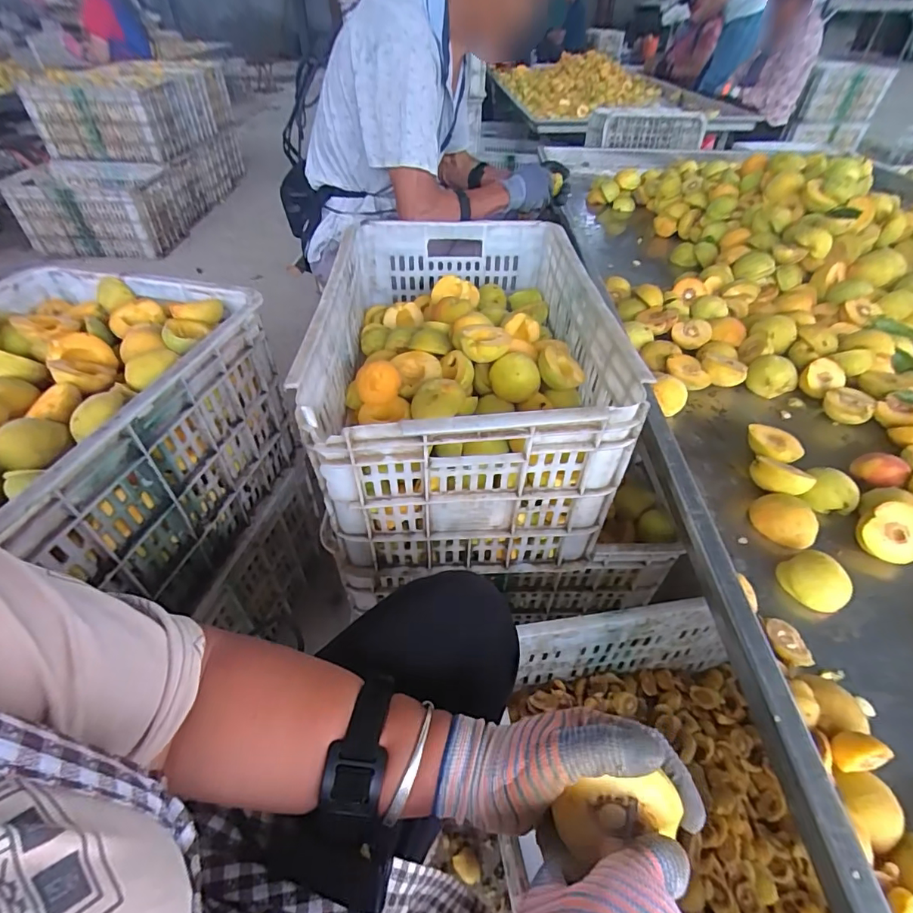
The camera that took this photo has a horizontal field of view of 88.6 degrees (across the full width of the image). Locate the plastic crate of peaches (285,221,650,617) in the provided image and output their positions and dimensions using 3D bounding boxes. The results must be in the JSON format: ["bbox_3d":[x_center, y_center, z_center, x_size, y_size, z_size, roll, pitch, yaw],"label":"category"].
[{"bbox_3d":[0.007,-0.130,0.716,0.355,0.275,0.572,0,45,-1],"label":"plastic crate of peaches"}]

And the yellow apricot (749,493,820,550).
[{"bbox_3d":[0.366,0.067,0.520,0.051,0.035,0.065,-30,53,-27],"label":"yellow apricot"}]

